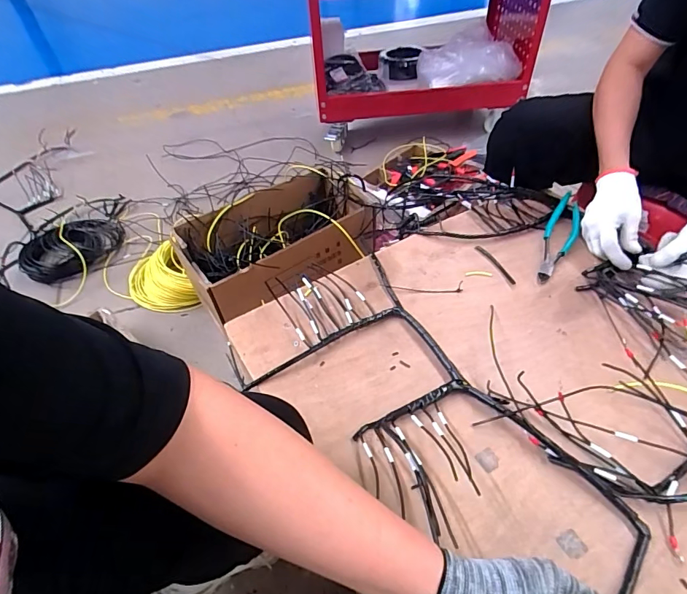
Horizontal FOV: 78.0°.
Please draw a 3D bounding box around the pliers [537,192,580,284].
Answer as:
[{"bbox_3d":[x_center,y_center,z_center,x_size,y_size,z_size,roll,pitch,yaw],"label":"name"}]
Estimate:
[{"bbox_3d":[0.364,-0.102,0.711,0.046,0.036,0.196,19,54,19],"label":"pliers"}]

